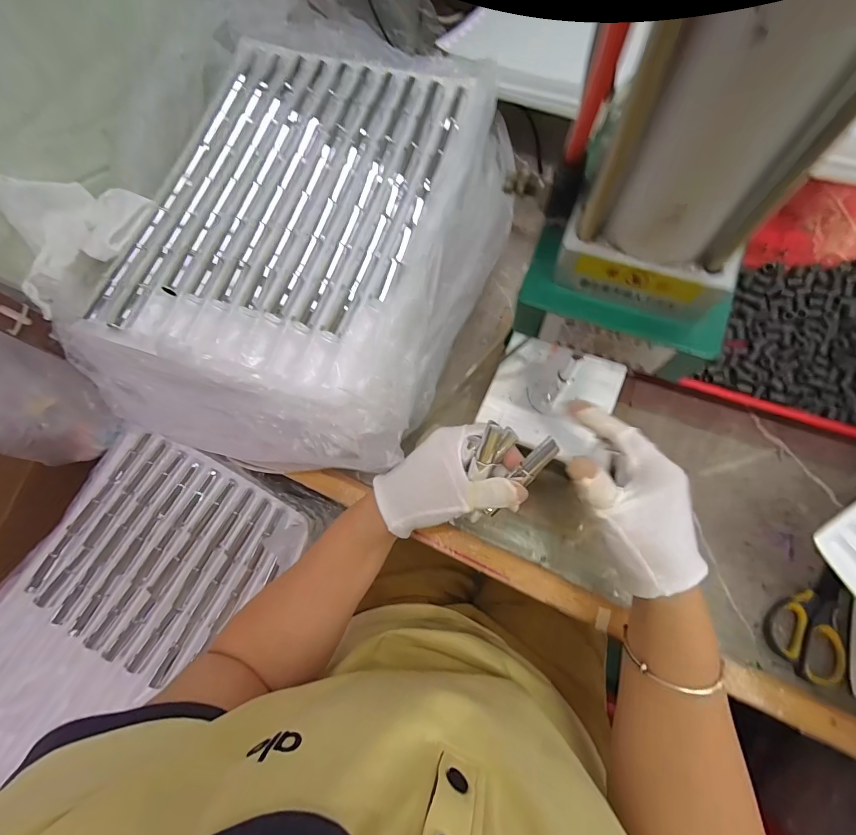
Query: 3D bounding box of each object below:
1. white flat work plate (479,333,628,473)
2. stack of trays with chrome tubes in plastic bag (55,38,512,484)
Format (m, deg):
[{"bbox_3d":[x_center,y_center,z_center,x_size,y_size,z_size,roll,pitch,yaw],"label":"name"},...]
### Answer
[{"bbox_3d":[0.126,-0.022,0.400,0.123,0.013,0.114,20,73,14],"label":"white flat work plate"},{"bbox_3d":[-0.126,-0.202,0.428,0.354,0.101,0.486,17,75,6],"label":"stack of trays with chrome tubes in plastic bag"}]

